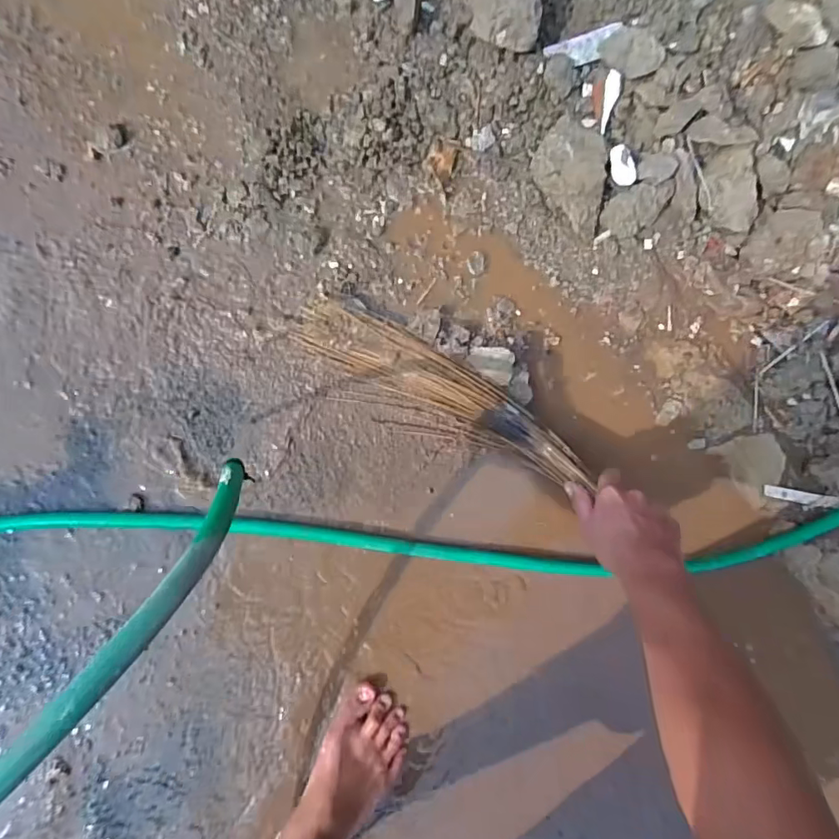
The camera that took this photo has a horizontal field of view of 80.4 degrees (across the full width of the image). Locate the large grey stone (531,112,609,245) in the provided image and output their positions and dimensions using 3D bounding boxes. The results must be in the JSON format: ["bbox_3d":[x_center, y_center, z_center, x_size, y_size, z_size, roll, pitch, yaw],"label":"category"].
[{"bbox_3d":[0.193,-0.314,0.646,0.092,0.036,0.141,4,87,-5],"label":"large grey stone"}]

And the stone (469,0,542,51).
[{"bbox_3d":[0.104,-0.509,0.610,0.070,0.068,0.094,-3,88,-5],"label":"stone"}]

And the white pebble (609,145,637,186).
[{"bbox_3d":[0.261,-0.326,0.636,0.027,0.010,0.056,-10,88,-6],"label":"white pebble"}]

